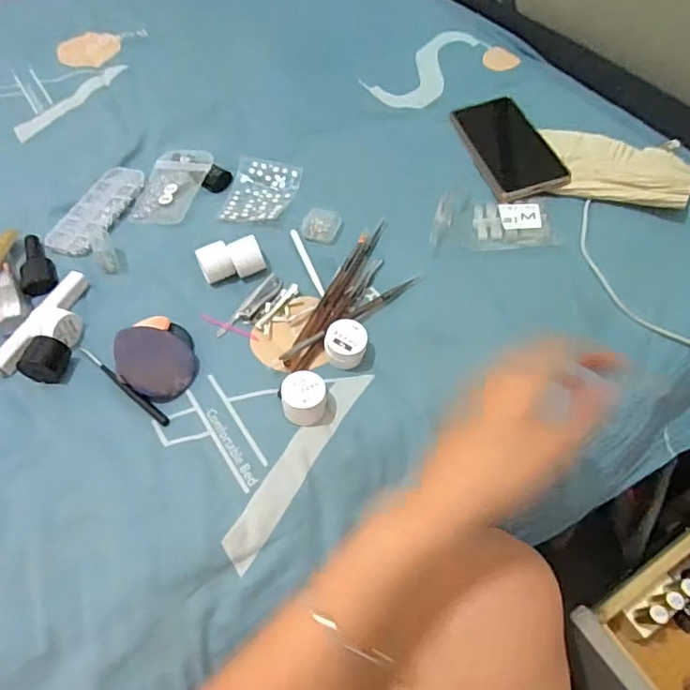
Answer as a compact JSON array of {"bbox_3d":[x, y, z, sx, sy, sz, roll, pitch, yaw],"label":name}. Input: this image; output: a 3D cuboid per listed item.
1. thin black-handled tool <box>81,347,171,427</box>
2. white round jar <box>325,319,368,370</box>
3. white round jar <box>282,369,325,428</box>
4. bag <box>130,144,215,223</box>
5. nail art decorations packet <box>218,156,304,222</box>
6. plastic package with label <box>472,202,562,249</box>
[{"bbox_3d":[-0.188,0.031,0.449,0.118,0.010,0.008,33,64,21],"label":"thin black-handled tool"},{"bbox_3d":[0.001,-0.001,0.449,0.034,0.025,0.034,-1,57,2],"label":"white round jar"},{"bbox_3d":[-0.031,0.042,0.421,0.033,0.030,0.033,-1,57,2],"label":"white round jar"},{"bbox_3d":[-0.188,-0.179,0.592,0.064,0.005,0.115,6,57,6],"label":"bag"},{"bbox_3d":[-0.090,-0.167,0.578,0.070,0.013,0.088,11,58,9],"label":"nail art decorations packet"},{"bbox_3d":[0.162,-0.118,0.521,0.076,0.013,0.067,2,57,3],"label":"plastic package with label"}]

